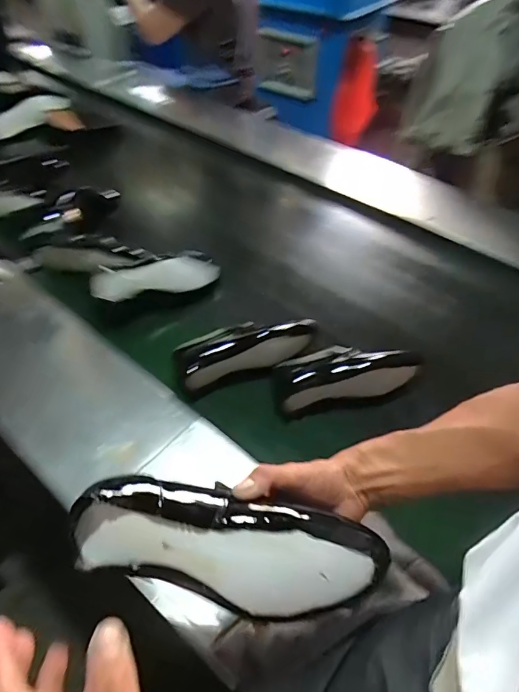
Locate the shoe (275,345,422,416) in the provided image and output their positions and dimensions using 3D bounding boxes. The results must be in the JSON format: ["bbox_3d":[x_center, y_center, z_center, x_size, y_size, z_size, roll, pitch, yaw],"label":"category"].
[{"bbox_3d":[0.151,0.042,0.797,0.242,0.091,0.099,-9,49,-9],"label":"shoe"}]

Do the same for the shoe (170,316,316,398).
[{"bbox_3d":[-0.021,0.012,0.837,0.255,0.099,0.093,-16,51,-15],"label":"shoe"}]

